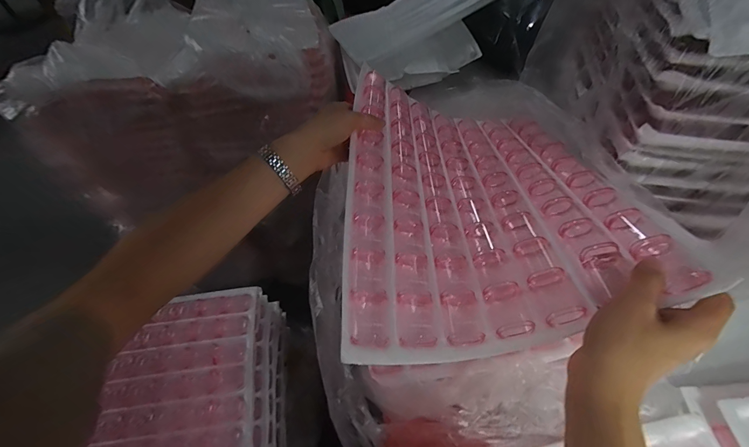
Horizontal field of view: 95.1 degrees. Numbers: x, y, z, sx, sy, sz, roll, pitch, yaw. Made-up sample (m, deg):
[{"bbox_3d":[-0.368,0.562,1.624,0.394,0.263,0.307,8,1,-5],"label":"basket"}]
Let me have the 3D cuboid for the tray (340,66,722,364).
[{"bbox_3d":[0.108,-0.045,0.393,0.275,0.095,0.377,-3,53,2],"label":"tray"}]

